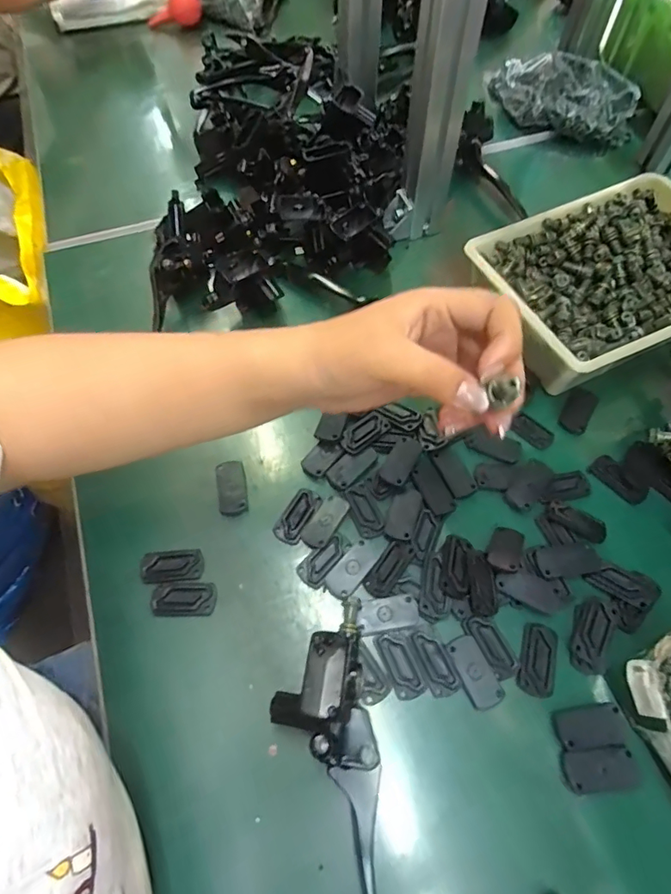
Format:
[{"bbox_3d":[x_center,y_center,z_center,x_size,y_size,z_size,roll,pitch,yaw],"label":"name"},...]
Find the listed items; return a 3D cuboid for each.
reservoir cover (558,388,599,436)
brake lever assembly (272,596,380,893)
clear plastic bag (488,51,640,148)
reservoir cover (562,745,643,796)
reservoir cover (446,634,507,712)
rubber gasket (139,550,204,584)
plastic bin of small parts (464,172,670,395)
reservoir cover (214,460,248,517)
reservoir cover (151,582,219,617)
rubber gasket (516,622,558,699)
[{"bbox_3d":[0.231,-0.034,0.463,0.024,0.009,0.050,31,67,16],"label":"reservoir cover"},{"bbox_3d":[0.003,0.218,0.288,0.061,0.055,0.239,-8,62,-3],"label":"brake lever assembly"},{"bbox_3d":[0.309,-0.480,0.660,0.186,0.051,0.118,9,63,5],"label":"clear plastic bag"},{"bbox_3d":[0.178,0.214,0.322,0.048,0.005,0.025,-5,62,-2],"label":"reservoir cover"},{"bbox_3d":[0.100,0.160,0.347,0.023,0.004,0.048,-21,64,-10],"label":"reservoir cover"},{"bbox_3d":[-0.131,0.096,0.390,0.048,0.007,0.024,-4,73,-7],"label":"rubber gasket"},{"bbox_3d":[0.269,-0.161,0.481,0.253,0.062,0.180,-23,64,-11],"label":"plastic bin of small parts"},{"bbox_3d":[-0.091,0.035,0.423,0.025,0.007,0.048,-11,62,-5],"label":"reservoir cover"},{"bbox_3d":[-0.117,0.117,0.376,0.049,0.005,0.026,-1,62,0],"label":"reservoir cover"},{"bbox_3d":[0.149,0.155,0.356,0.024,0.004,0.050,17,64,10],"label":"rubber gasket"}]

